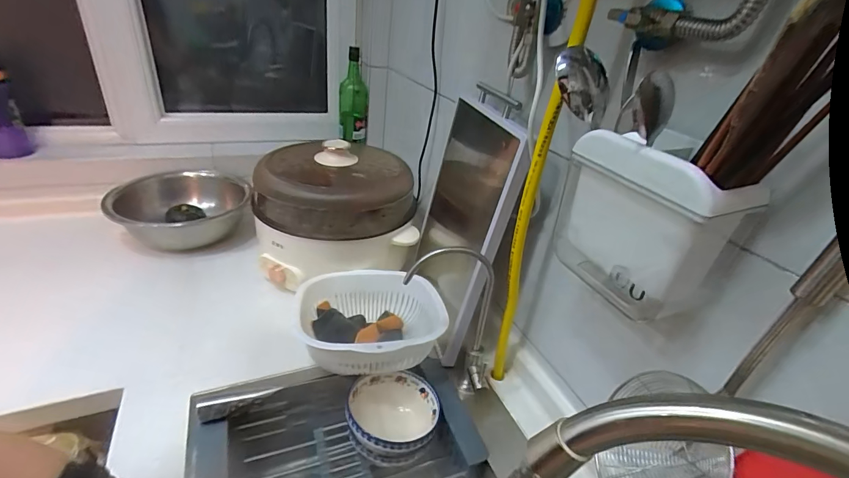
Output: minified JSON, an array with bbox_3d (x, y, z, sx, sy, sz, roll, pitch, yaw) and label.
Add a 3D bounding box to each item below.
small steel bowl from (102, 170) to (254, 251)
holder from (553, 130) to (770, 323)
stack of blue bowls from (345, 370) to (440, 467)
[{"bbox_3d":[-0.555,-0.057,0.917,0.271,0.111,0.235,-6,33,-21],"label":"small steel bowl"},{"bbox_3d":[0.212,-0.019,0.399,0.078,0.172,0.155,-7,34,-23],"label":"holder"},{"bbox_3d":[-0.049,0.287,0.609,0.130,0.120,0.133,5,31,-4],"label":"stack of blue bowls"}]

